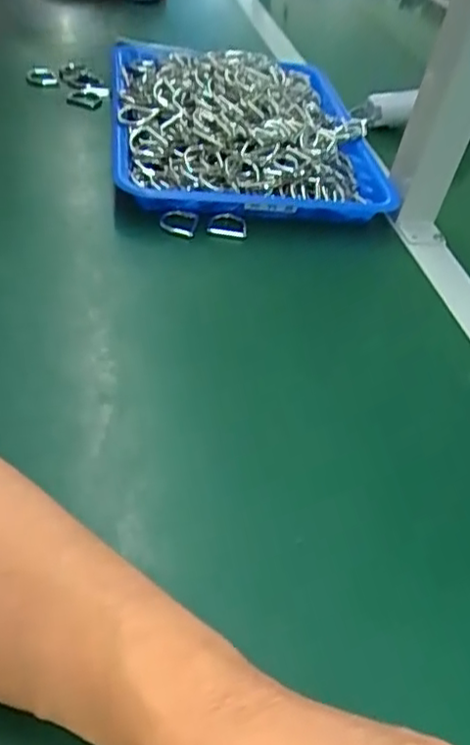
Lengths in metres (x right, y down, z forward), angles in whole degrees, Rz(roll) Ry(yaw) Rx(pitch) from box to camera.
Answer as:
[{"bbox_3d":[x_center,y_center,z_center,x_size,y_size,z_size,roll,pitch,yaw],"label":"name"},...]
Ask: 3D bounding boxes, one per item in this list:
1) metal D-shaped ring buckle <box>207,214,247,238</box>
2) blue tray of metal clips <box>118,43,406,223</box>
[{"bbox_3d":[-0.006,-0.121,0.531,0.032,0.012,0.027,8,45,-4],"label":"metal D-shaped ring buckle"},{"bbox_3d":[0.009,-0.241,0.617,0.252,0.070,0.281,0,46,-12],"label":"blue tray of metal clips"}]

